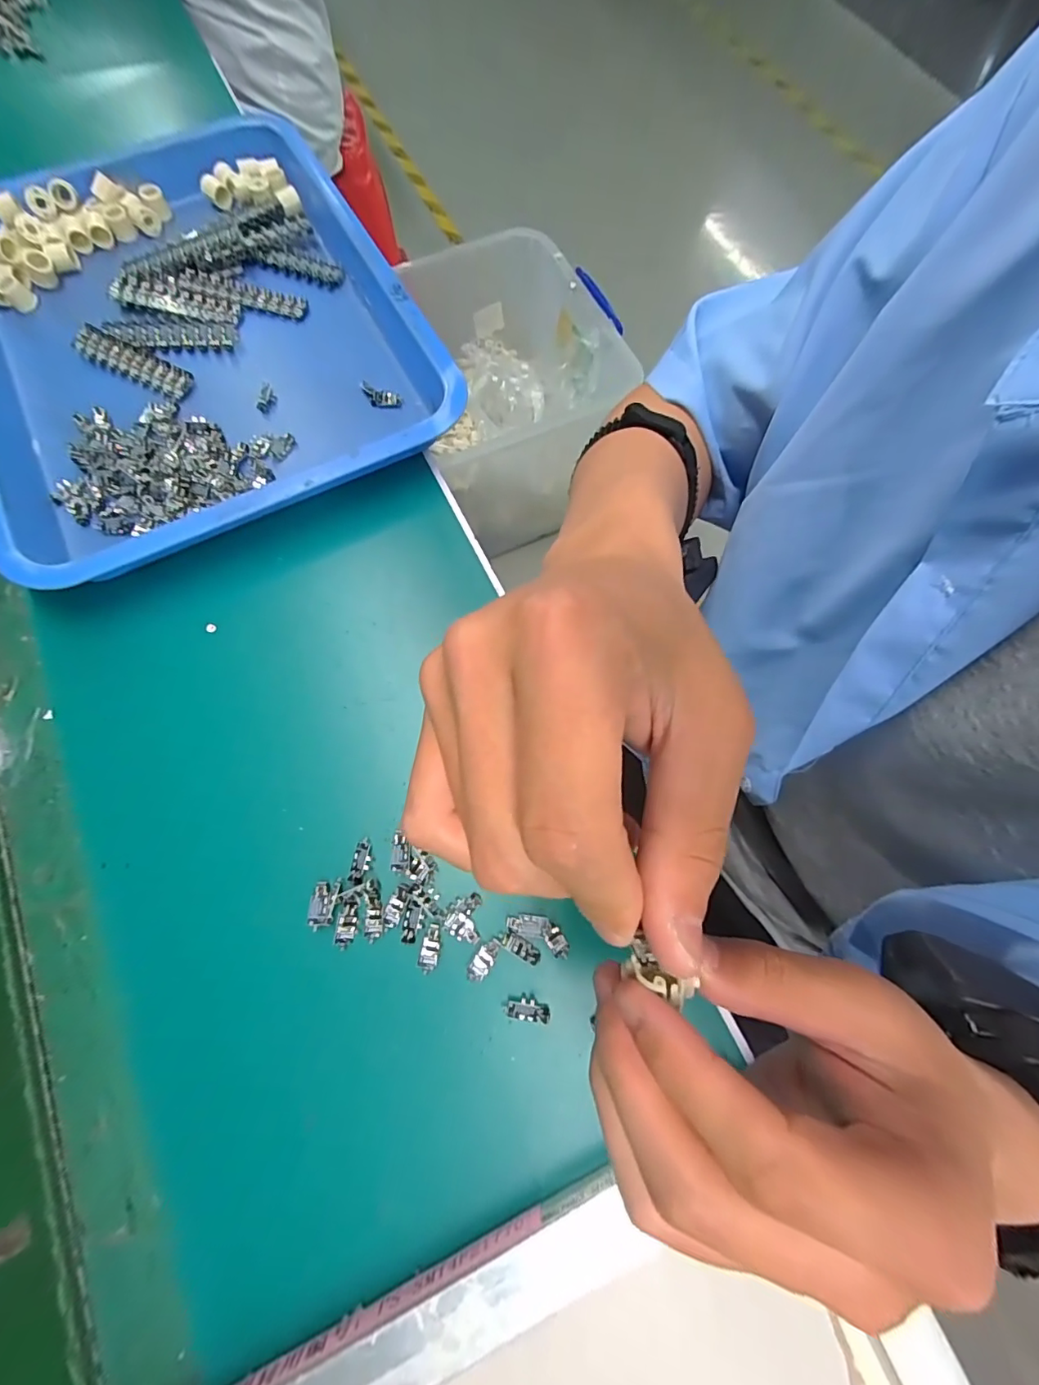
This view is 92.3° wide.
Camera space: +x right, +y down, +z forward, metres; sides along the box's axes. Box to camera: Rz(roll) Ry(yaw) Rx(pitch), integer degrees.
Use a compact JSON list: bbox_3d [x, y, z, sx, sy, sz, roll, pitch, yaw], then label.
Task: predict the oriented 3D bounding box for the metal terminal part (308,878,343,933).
[{"bbox_3d":[-0.116,0.124,0.293,0.016,0.007,0.027,6,72,1],"label":"metal terminal part"}]

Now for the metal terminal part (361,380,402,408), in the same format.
[{"bbox_3d":[-0.114,-0.243,0.408,0.034,0.008,0.018,12,72,3],"label":"metal terminal part"}]

